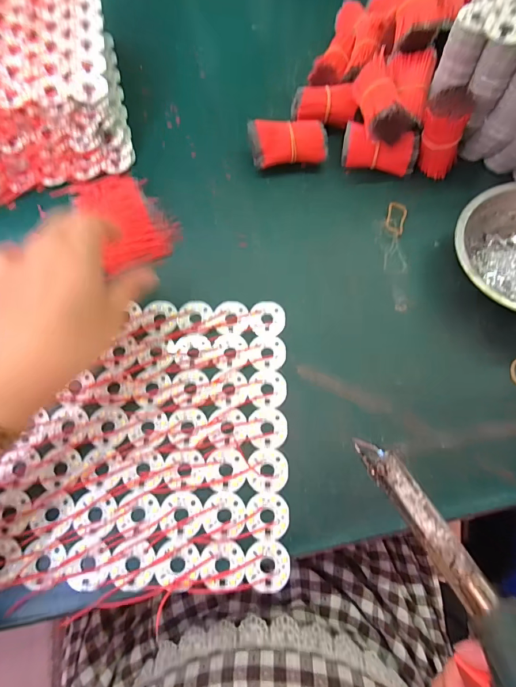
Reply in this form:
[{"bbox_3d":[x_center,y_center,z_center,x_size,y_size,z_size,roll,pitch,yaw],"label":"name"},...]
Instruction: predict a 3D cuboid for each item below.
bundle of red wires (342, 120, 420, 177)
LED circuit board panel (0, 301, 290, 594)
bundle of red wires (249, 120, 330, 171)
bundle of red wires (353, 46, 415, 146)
[{"bbox_3d":[0.119,-0.190,0.358,0.071,0.035,0.027,13,71,5],"label":"bundle of red wires"},{"bbox_3d":[-0.083,0.066,0.282,0.208,0.004,0.209,0,70,0],"label":"LED circuit board panel"},{"bbox_3d":[0.029,-0.195,0.361,0.073,0.035,0.034,-2,70,-1],"label":"bundle of red wires"},{"bbox_3d":[0.114,-0.225,0.332,0.039,0.032,0.076,-8,70,-3],"label":"bundle of red wires"}]

